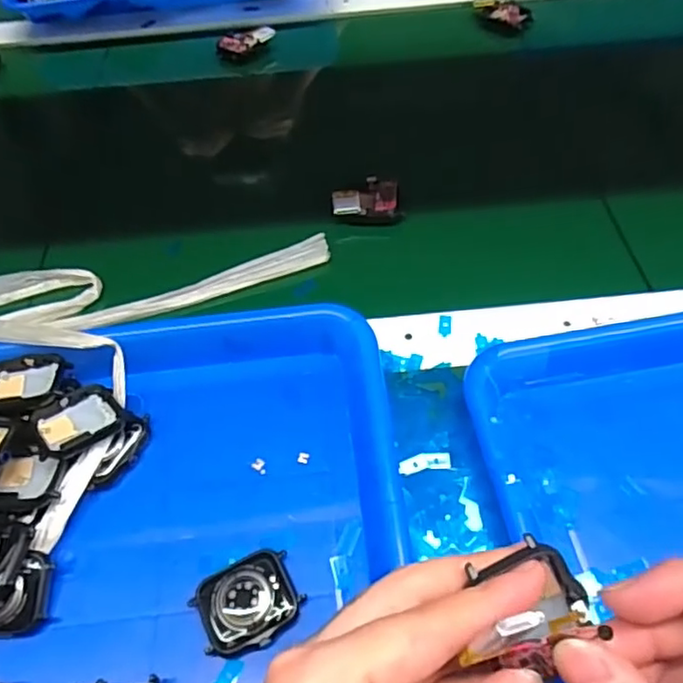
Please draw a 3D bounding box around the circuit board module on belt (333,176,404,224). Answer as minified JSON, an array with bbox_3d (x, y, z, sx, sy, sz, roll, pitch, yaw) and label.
[{"bbox_3d":[0.018,-0.104,0.444,0.048,0.014,0.036,-5,55,1],"label":"circuit board module on belt"}]

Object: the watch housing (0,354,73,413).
[{"bbox_3d":[-0.175,0.023,0.336,0.043,0.013,0.035,-5,55,1],"label":"watch housing"}]

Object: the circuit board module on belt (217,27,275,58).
[{"bbox_3d":[-0.091,-0.288,0.582,0.055,0.016,0.022,-9,55,-3],"label":"circuit board module on belt"}]

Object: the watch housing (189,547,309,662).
[{"bbox_3d":[-0.043,0.122,0.282,0.045,0.014,0.037,-28,58,-15],"label":"watch housing"}]

